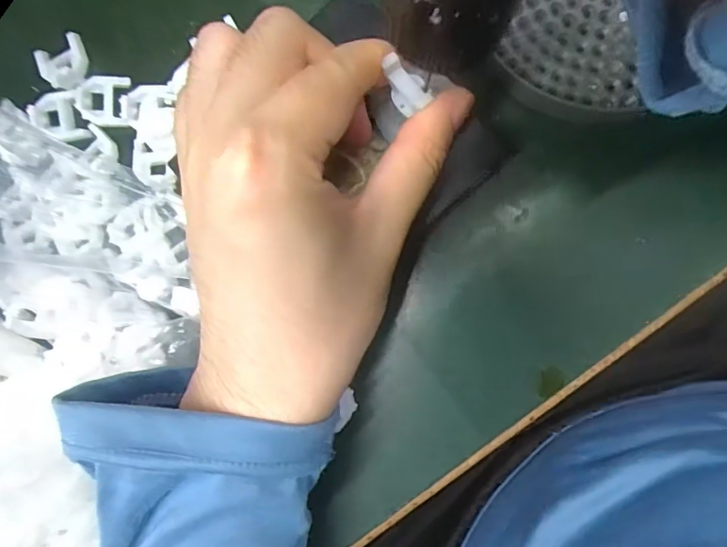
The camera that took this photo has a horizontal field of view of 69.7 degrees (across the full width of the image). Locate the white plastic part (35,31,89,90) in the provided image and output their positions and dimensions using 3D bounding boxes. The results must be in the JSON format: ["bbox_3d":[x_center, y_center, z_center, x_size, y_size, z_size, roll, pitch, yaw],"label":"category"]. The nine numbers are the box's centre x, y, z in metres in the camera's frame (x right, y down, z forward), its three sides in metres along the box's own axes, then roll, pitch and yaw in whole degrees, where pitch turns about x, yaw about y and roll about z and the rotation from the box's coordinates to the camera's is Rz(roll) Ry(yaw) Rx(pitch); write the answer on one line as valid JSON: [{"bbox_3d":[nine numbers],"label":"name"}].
[{"bbox_3d":[-0.137,-0.096,0.238,0.021,0.009,0.021,0,90,9],"label":"white plastic part"}]

